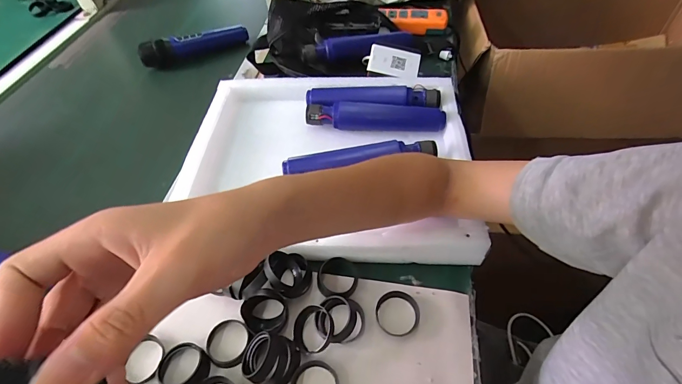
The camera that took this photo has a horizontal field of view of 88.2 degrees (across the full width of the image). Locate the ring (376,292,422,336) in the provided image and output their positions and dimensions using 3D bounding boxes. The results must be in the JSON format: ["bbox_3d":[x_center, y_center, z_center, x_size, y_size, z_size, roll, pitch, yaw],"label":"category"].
[{"bbox_3d":[0.057,0.123,0.357,0.045,0.006,0.044,-1,51,2],"label":"ring"}]

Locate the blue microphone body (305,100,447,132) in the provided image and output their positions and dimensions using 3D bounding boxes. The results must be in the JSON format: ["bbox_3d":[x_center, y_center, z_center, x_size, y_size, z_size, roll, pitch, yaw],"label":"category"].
[{"bbox_3d":[0.047,-0.101,0.490,0.188,0.033,0.033,5,52,7],"label":"blue microphone body"}]

